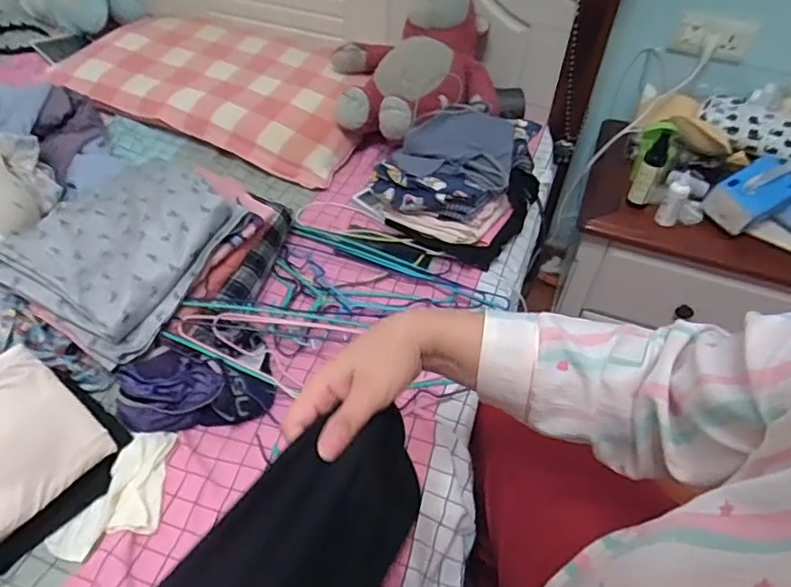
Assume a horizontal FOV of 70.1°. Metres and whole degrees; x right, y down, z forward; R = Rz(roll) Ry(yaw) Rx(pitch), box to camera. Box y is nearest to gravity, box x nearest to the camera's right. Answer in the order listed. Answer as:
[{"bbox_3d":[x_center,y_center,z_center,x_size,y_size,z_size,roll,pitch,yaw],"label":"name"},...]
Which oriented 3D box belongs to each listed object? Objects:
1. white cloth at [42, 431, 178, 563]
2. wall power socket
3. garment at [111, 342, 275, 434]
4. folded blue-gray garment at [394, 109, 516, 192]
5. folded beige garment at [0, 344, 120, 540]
[{"bbox_3d":[-0.308,0.235,0.652,0.090,0.020,0.163,23,49,17],"label":"white cloth"},{"bbox_3d":[0.649,-0.520,1.144,0.159,0.084,0.033,6,46,2],"label":"wall power socket"},{"bbox_3d":[-0.256,0.121,0.734,0.186,0.051,0.103,-4,47,-7],"label":"garment"},{"bbox_3d":[0.106,-0.257,0.935,0.186,0.053,0.175,13,47,8],"label":"folded blue-gray garment"},{"bbox_3d":[-0.434,0.166,0.626,0.160,0.031,0.162,48,53,-2],"label":"folded beige garment"}]

